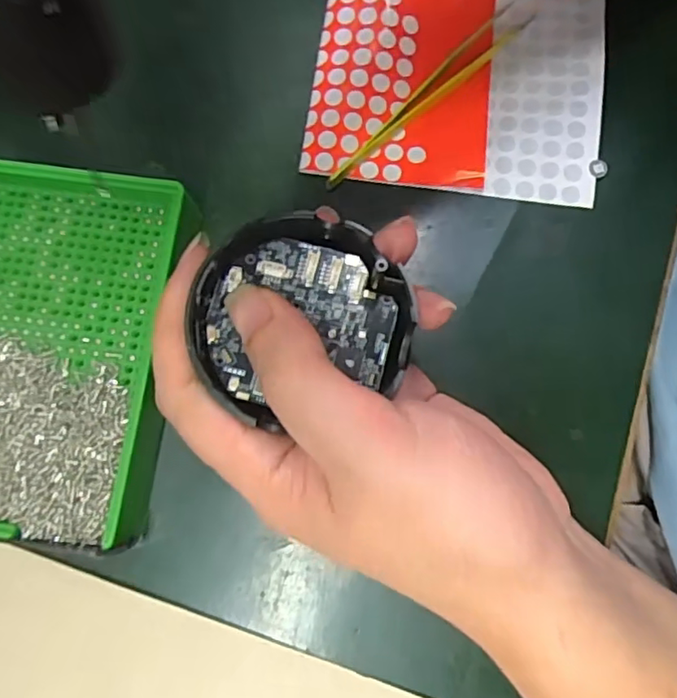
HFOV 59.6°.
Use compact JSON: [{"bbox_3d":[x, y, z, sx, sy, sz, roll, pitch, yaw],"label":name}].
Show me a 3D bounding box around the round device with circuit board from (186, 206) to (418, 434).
[{"bbox_3d":[-0.011,-0.013,0.191,0.069,0.012,0.062,-15,78,-3],"label":"round device with circuit board"}]

